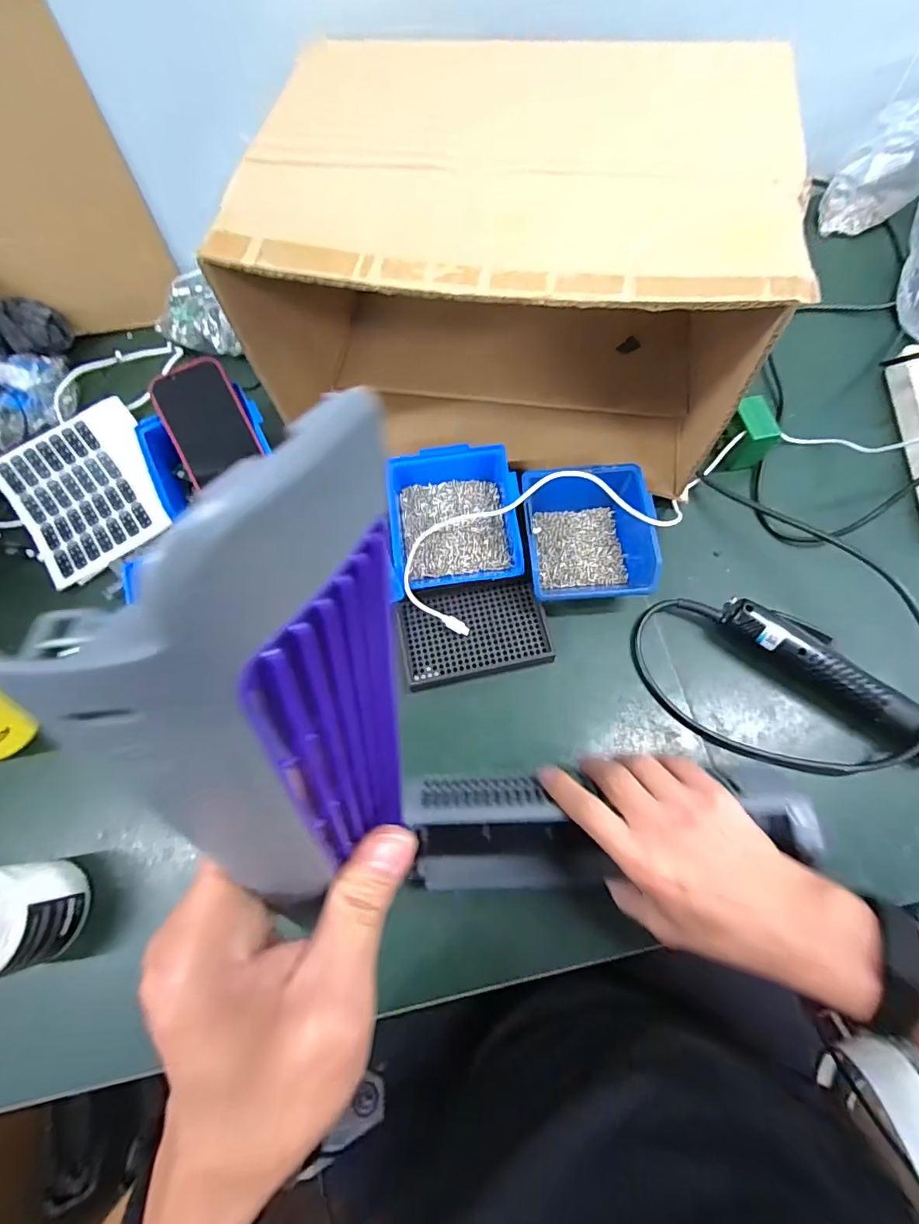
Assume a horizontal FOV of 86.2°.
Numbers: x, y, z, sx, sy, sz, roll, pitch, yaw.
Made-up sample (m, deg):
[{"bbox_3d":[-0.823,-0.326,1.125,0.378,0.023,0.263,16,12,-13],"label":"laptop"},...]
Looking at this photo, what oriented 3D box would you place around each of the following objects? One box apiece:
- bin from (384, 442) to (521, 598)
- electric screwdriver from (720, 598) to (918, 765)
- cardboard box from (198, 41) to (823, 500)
[{"bbox_3d":[-0.006,-0.087,0.465,0.118,0.053,0.136,-7,69,0],"label":"bin"},{"bbox_3d":[0.321,0.061,0.417,0.211,0.038,0.047,40,76,13],"label":"electric screwdriver"},{"bbox_3d":[0.053,-0.291,0.467,0.418,0.254,0.262,10,70,6],"label":"cardboard box"}]

